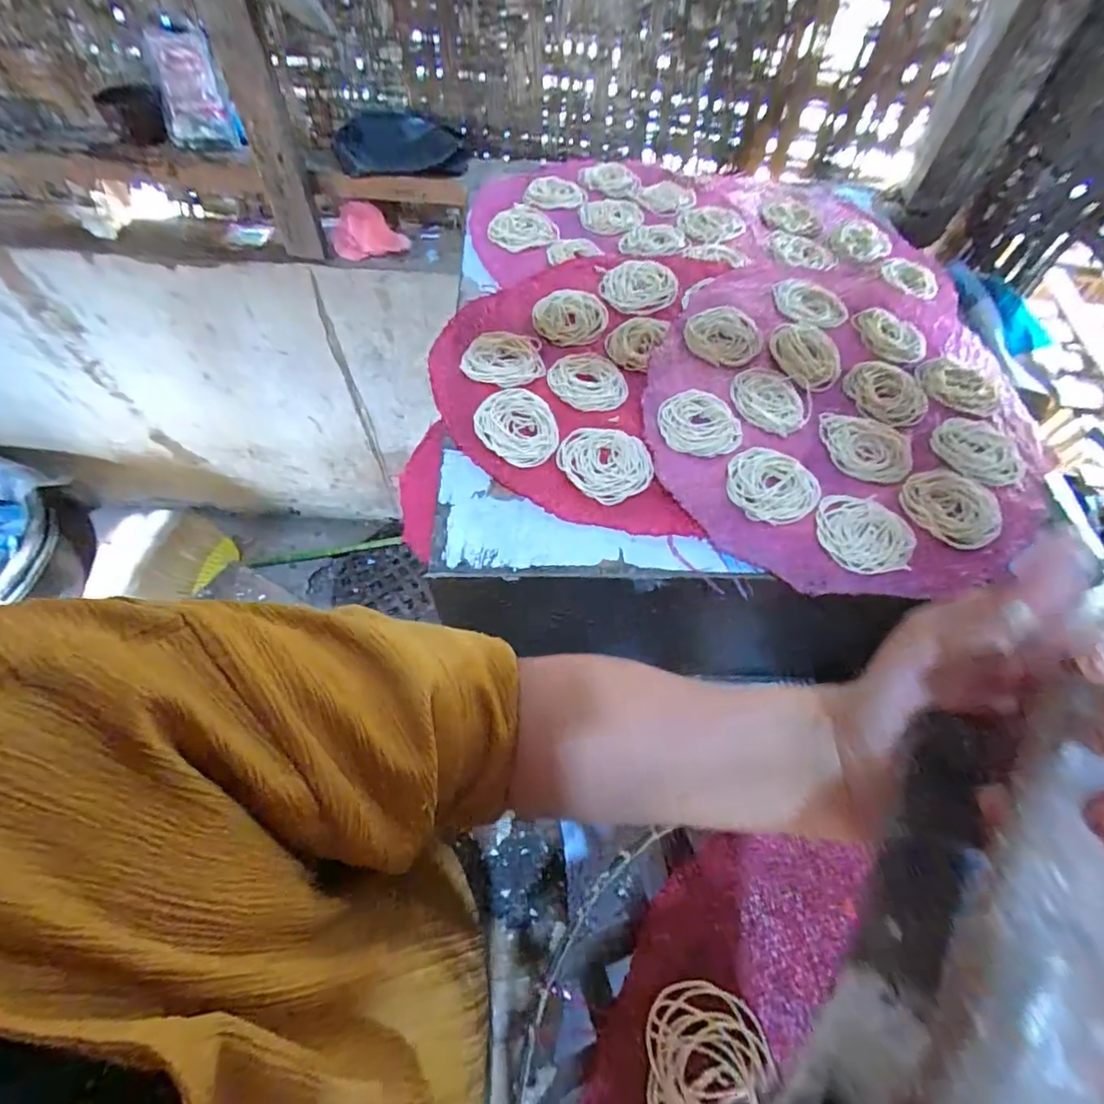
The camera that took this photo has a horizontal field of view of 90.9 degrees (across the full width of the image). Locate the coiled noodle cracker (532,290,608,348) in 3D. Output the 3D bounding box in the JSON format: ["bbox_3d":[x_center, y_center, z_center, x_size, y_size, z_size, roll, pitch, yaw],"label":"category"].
[{"bbox_3d":[0.018,-0.227,0.529,0.068,0.010,0.071,1,62,-2],"label":"coiled noodle cracker"}]

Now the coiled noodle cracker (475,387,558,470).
[{"bbox_3d":[-0.031,-0.107,0.456,0.064,0.012,0.077,-11,63,-8],"label":"coiled noodle cracker"}]

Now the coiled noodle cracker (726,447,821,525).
[{"bbox_3d":[0.176,-0.052,0.435,0.071,0.010,0.065,1,62,-2],"label":"coiled noodle cracker"}]

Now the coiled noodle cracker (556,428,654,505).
[{"bbox_3d":[0.044,-0.074,0.444,0.065,0.007,0.072,-36,69,-19],"label":"coiled noodle cracker"}]

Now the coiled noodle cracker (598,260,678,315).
[{"bbox_3d":[0.090,-0.273,0.553,0.073,0.012,0.070,1,62,-2],"label":"coiled noodle cracker"}]

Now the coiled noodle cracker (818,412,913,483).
[{"bbox_3d":[0.271,-0.089,0.467,0.076,0.004,0.068,5,62,0],"label":"coiled noodle cracker"}]

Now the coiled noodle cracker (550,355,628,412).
[{"bbox_3d":[0.034,-0.157,0.490,0.069,0.006,0.066,1,62,-2],"label":"coiled noodle cracker"}]

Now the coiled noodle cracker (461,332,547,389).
[{"bbox_3d":[-0.044,-0.179,0.498,0.072,0.007,0.065,8,62,2],"label":"coiled noodle cracker"}]

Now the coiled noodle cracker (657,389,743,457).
[{"bbox_3d":[0.123,-0.109,0.459,0.064,0.007,0.068,1,62,-2],"label":"coiled noodle cracker"}]

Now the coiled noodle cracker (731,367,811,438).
[{"bbox_3d":[0.193,-0.135,0.480,0.070,0.005,0.074,20,63,8],"label":"coiled noodle cracker"}]

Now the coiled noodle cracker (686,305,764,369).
[{"bbox_3d":[0.163,-0.206,0.516,0.068,0.004,0.080,23,64,10],"label":"coiled noodle cracker"}]

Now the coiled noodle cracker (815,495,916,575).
[{"bbox_3d":[0.243,-0.014,0.421,0.071,0.006,0.065,3,62,-1],"label":"coiled noodle cracker"}]

